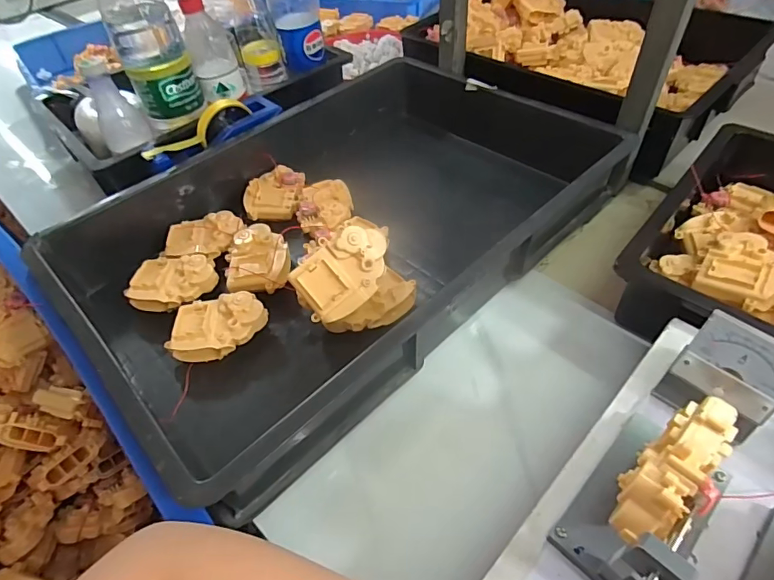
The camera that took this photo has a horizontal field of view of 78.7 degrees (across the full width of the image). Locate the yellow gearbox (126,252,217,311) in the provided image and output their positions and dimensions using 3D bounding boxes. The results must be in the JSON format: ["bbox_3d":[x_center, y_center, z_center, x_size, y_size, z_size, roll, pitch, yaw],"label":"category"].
[{"bbox_3d":[-0.247,-0.007,0.557,0.097,0.034,0.074,-1,49,5],"label":"yellow gearbox"}]

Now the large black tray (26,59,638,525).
[{"bbox_3d":[-0.048,-0.100,0.594,0.628,0.114,0.431,-38,55,-24],"label":"large black tray"}]

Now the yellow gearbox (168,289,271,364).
[{"bbox_3d":[-0.179,0.040,0.507,0.100,0.035,0.066,-13,49,-6],"label":"yellow gearbox"}]

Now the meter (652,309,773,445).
[{"bbox_3d":[0.245,0.064,0.339,0.043,0.069,0.066,-38,56,-25],"label":"meter"}]

